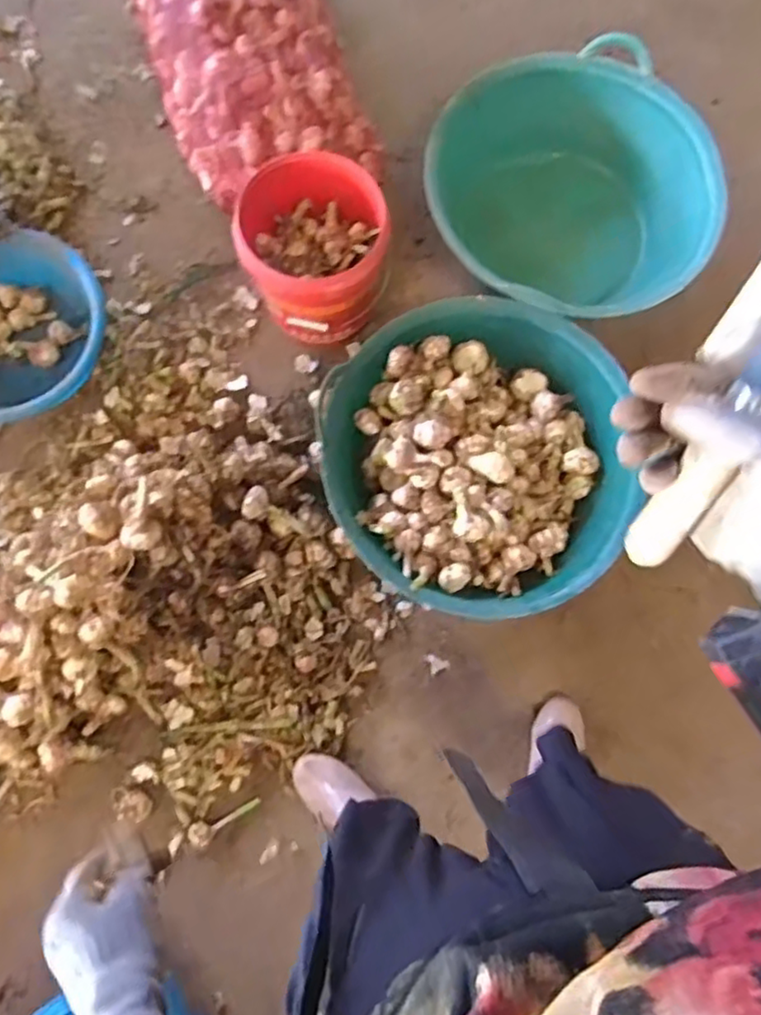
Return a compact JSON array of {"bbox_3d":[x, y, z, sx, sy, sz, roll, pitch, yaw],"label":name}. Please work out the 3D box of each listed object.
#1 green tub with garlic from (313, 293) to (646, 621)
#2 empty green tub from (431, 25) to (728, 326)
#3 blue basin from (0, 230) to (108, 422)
[{"bbox_3d":[0.188,-0.091,1.225,0.564,0.198,0.560,0,76,0],"label":"green tub with garlic"},{"bbox_3d":[0.393,-0.640,1.484,0.576,0.372,0.594,1,78,-3],"label":"empty green tub"},{"bbox_3d":[-0.702,-0.312,1.267,0.372,0.142,0.336,-29,81,-8],"label":"blue basin"}]

